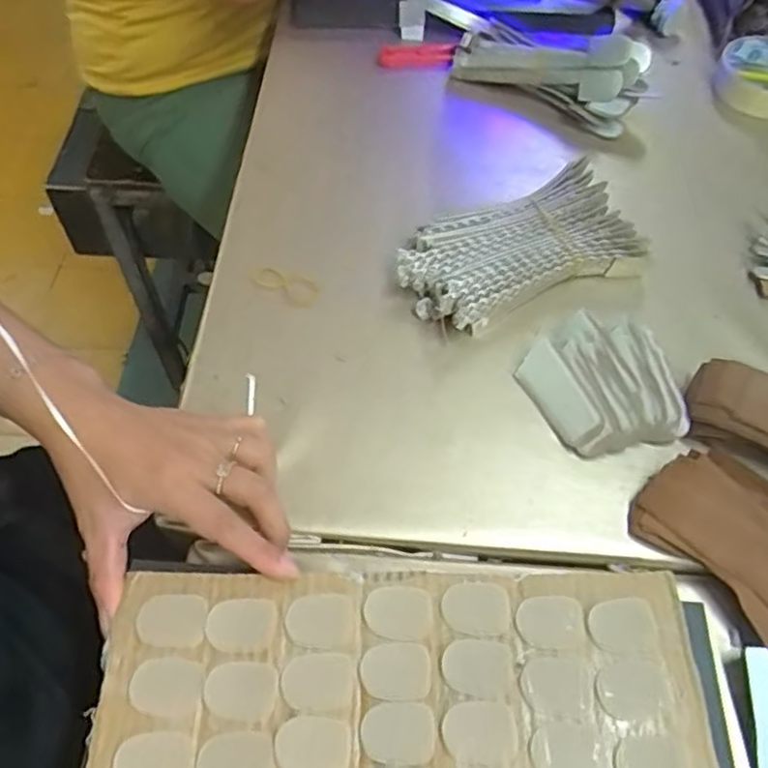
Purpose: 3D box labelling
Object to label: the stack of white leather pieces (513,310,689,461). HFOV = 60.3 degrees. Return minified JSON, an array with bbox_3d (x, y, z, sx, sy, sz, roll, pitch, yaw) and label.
[{"bbox_3d":[0.139,-0.001,0.427,0.089,0.028,0.090,-10,60,-8],"label":"stack of white leather pieces"}]

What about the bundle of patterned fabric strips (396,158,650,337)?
[{"bbox_3d":[0.097,-0.095,0.480,0.171,0.031,0.085,-21,62,-14],"label":"bundle of patterned fabric strips"}]

